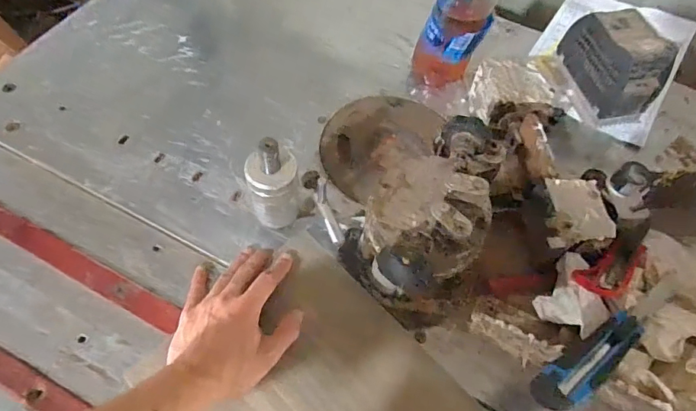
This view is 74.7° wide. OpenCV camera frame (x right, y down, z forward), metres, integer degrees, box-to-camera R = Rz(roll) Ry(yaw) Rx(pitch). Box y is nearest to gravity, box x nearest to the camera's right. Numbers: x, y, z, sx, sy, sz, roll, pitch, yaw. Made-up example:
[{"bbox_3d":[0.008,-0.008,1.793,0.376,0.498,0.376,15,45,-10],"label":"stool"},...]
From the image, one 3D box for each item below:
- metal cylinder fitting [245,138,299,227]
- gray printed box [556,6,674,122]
[{"bbox_3d":[-0.081,-0.016,0.500,0.053,0.146,0.051,-3,60,-5],"label":"metal cylinder fitting"},{"bbox_3d":[0.377,-0.206,0.658,0.072,0.114,0.152,-15,61,-12],"label":"gray printed box"}]

